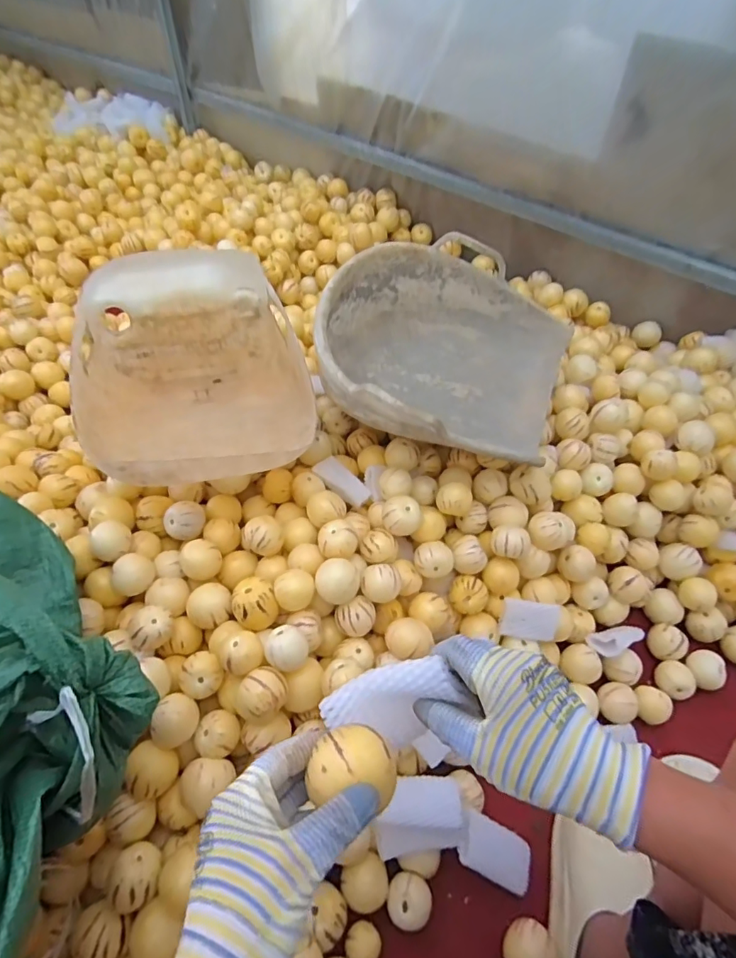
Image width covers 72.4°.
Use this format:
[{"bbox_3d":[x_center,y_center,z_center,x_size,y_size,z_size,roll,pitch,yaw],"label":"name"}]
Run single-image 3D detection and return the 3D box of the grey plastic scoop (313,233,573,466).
[{"bbox_3d":[0.121,-0.207,0.840,0.401,0.157,0.419,16,54,10],"label":"grey plastic scoop"}]

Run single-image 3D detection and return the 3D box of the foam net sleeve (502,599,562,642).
[{"bbox_3d":[0.245,0.212,0.753,0.086,0.008,0.057,9,97,-1],"label":"foam net sleeve"}]

